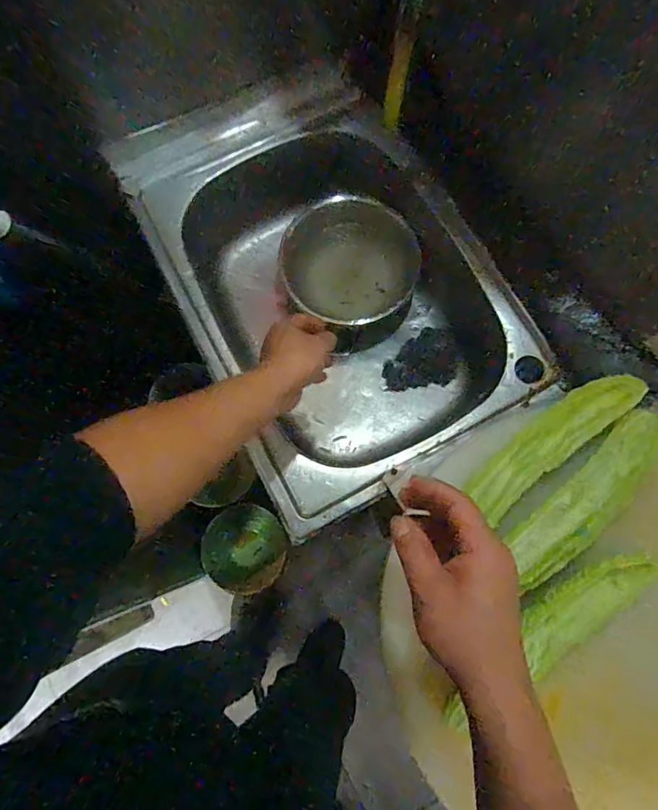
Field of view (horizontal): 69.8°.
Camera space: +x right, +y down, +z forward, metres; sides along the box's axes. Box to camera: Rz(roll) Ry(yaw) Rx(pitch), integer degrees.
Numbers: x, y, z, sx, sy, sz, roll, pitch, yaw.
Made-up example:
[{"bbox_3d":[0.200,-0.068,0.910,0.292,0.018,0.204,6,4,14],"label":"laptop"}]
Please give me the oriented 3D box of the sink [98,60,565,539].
[{"bbox_3d":[0.002,-0.178,0.791,0.448,0.227,0.641,-27,78,-5],"label":"sink"}]

